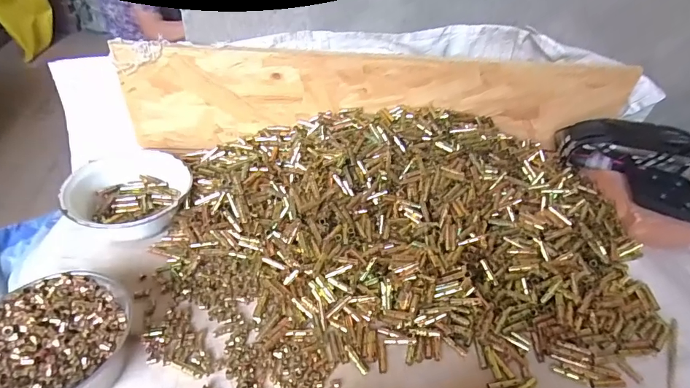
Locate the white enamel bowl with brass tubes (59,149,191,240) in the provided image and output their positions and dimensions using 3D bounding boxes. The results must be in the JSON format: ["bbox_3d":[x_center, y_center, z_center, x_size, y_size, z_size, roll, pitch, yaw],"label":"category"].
[{"bbox_3d":[-0.330,0.001,0.638,0.175,0.050,0.180,2,43,-2],"label":"white enamel bowl with brass tubes"}]

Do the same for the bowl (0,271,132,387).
[{"bbox_3d":[-0.322,0.164,0.454,0.138,0.064,0.145,2,43,-2],"label":"bowl"}]

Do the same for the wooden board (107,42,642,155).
[{"bbox_3d":[0.069,-0.162,0.722,0.861,0.169,0.017,0,43,-5],"label":"wooden board"}]

